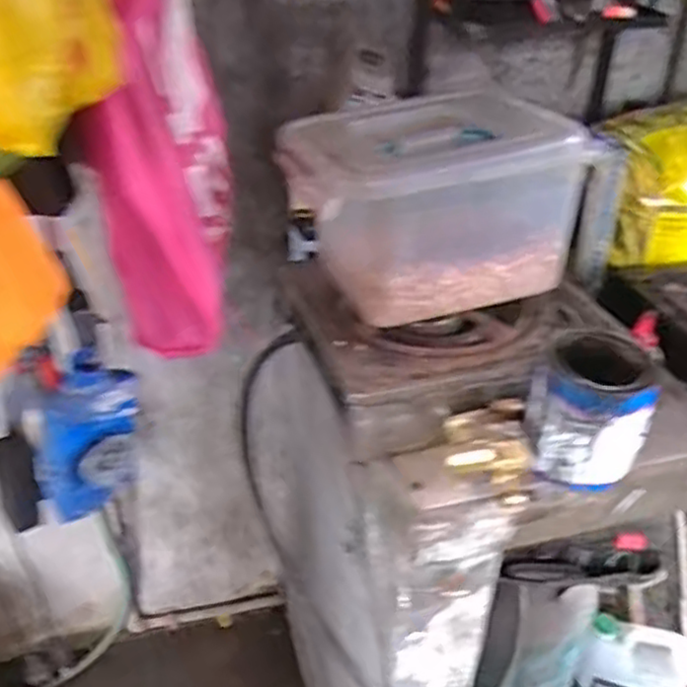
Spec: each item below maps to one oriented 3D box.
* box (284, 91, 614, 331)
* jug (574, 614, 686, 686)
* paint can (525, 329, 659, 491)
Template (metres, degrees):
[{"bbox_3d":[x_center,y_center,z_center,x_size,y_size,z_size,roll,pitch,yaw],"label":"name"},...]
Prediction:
[{"bbox_3d":[0.090,-0.156,0.764,0.293,0.162,0.198,-9,35,-16],"label":"box"},{"bbox_3d":[0.524,0.627,1.325,0.200,0.249,0.111,8,34,9],"label":"jug"},{"bbox_3d":[0.238,0.063,0.696,0.107,0.113,0.106,12,35,15],"label":"paint can"}]

